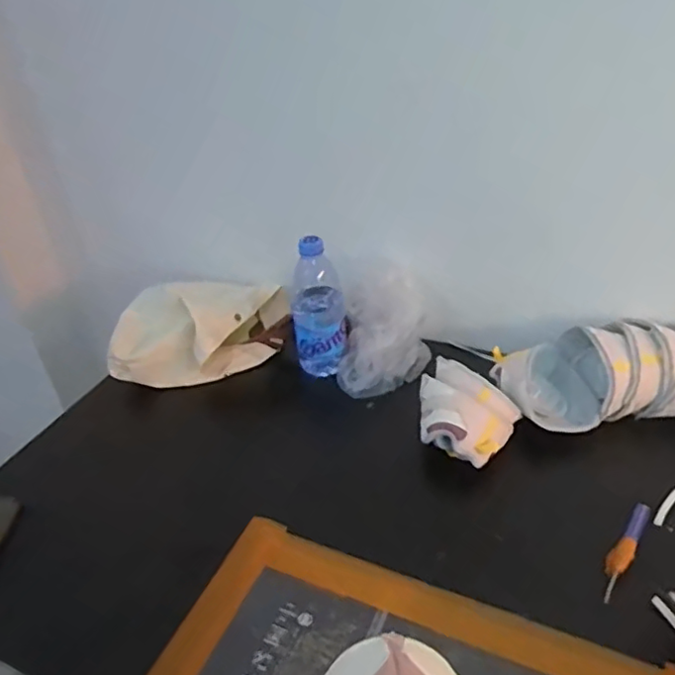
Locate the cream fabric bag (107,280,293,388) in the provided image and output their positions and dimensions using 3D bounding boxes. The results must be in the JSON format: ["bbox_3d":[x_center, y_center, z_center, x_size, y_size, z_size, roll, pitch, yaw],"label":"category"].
[{"bbox_3d":[-0.195,-0.014,0.874,0.263,0.098,0.145,-23,37,-24],"label":"cream fabric bag"}]

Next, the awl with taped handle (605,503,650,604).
[{"bbox_3d":[0.273,0.200,0.577,0.019,0.012,0.118,23,43,36],"label":"awl with taped handle"}]

